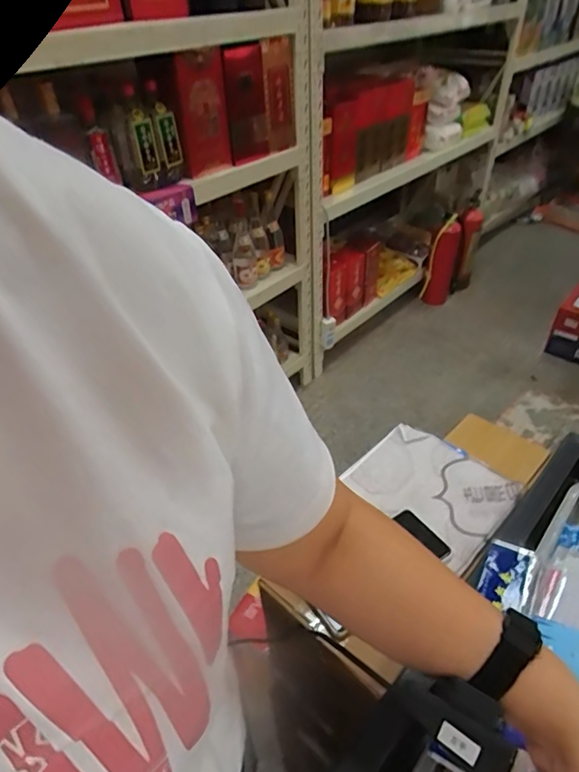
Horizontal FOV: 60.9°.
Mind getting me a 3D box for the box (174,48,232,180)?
[{"bbox_3d":[-0.195,-0.622,1.144,0.043,0.247,0.133,19,44,25],"label":"box"}]

